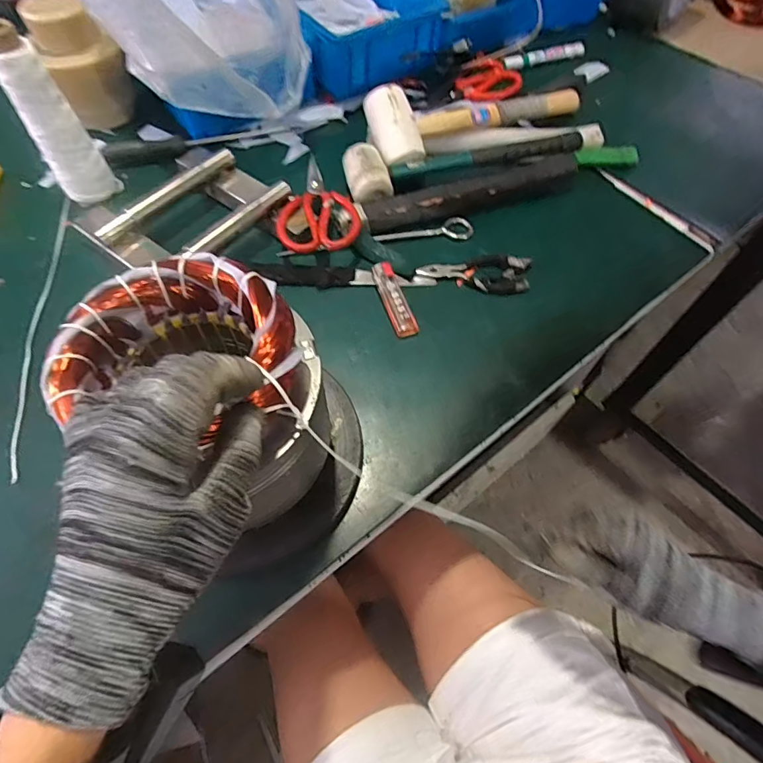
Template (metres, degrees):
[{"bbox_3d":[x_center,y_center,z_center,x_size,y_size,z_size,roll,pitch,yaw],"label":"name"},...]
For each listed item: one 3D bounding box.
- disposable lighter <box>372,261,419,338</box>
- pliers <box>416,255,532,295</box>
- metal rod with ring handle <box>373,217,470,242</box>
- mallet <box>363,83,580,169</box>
[{"bbox_3d":[0.014,-0.086,0.477,0.024,0.011,0.091,-16,63,-10],"label":"disposable lighter"},{"bbox_3d":[0.102,-0.113,0.495,0.117,0.012,0.043,-1,62,-2],"label":"pliers"},{"bbox_3d":[0.048,-0.173,0.533,0.112,0.011,0.025,-6,62,-5],"label":"metal rod with ring handle"},{"bbox_3d":[0.123,-0.340,0.582,0.288,0.065,0.086,-23,65,-13],"label":"mallet"}]

